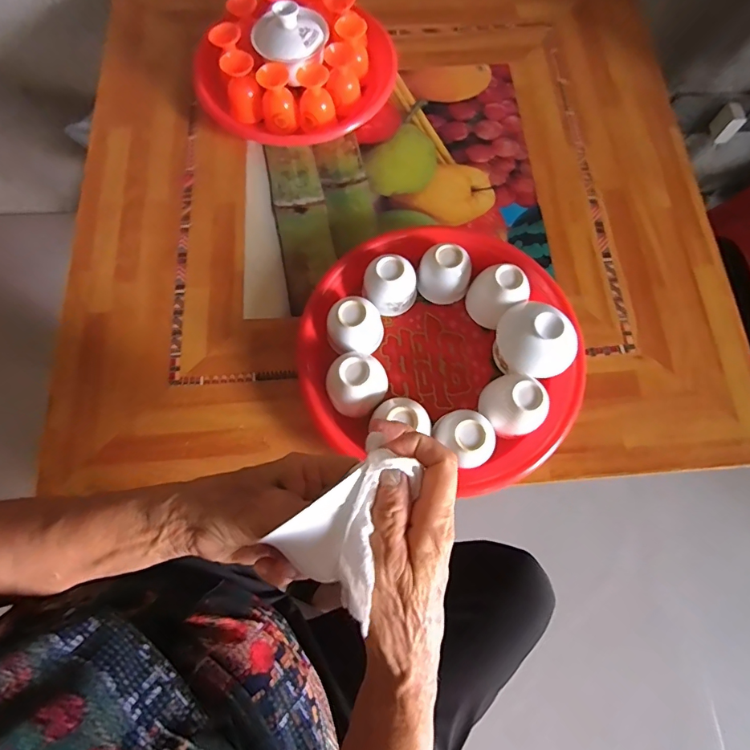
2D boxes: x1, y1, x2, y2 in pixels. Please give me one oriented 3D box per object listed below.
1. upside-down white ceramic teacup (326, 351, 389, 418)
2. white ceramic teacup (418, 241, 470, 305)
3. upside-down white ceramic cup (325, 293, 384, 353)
[{"bbox_3d":[-0.016,0.009,0.401,0.054,0.051,0.054,-5,72,-2],"label":"upside-down white ceramic teacup"},{"bbox_3d":[0.066,-0.098,0.439,0.046,0.044,0.043,-1,72,0],"label":"white ceramic teacup"},{"bbox_3d":[-0.019,-0.044,0.422,0.053,0.043,0.048,-11,73,-4],"label":"upside-down white ceramic cup"}]

